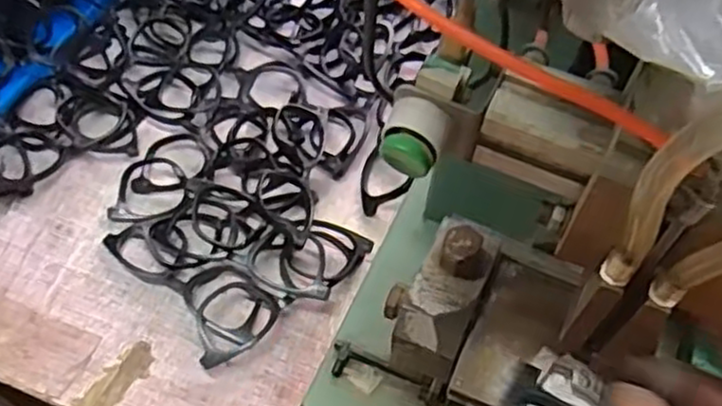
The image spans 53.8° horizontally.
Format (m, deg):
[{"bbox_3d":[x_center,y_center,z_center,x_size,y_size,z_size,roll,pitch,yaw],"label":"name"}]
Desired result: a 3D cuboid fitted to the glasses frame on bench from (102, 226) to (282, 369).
[{"bbox_3d":[-0.122,0.052,0.517,0.068,0.020,0.142,-36,65,-23],"label":"glasses frame on bench"}]

